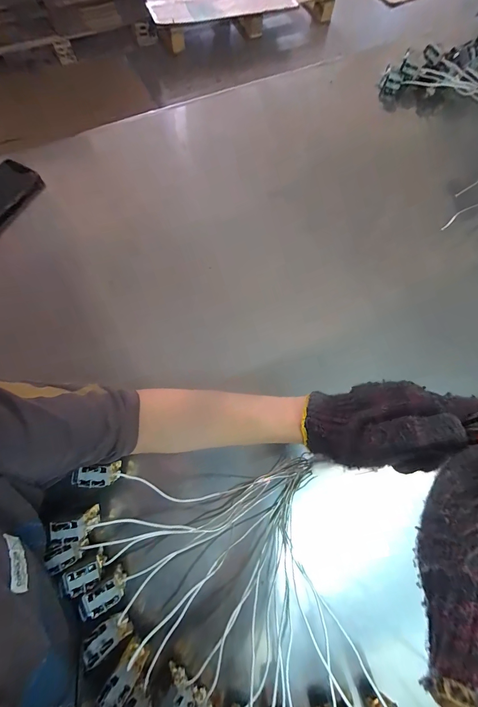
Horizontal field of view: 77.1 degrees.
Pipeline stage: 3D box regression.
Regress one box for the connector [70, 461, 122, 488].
[{"bbox_3d":[-0.166,0.145,0.358,0.043,0.051,0.024,-6,72,-5],"label":"connector"}]

